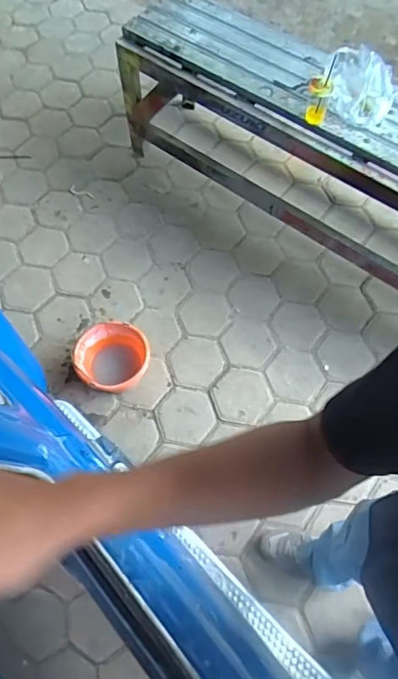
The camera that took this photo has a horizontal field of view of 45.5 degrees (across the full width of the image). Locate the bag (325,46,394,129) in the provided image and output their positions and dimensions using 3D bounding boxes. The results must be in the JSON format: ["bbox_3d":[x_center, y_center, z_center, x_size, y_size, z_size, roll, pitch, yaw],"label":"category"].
[{"bbox_3d":[0.492,-0.773,1.437,0.201,0.110,0.214,14,66,6],"label":"bag"}]

